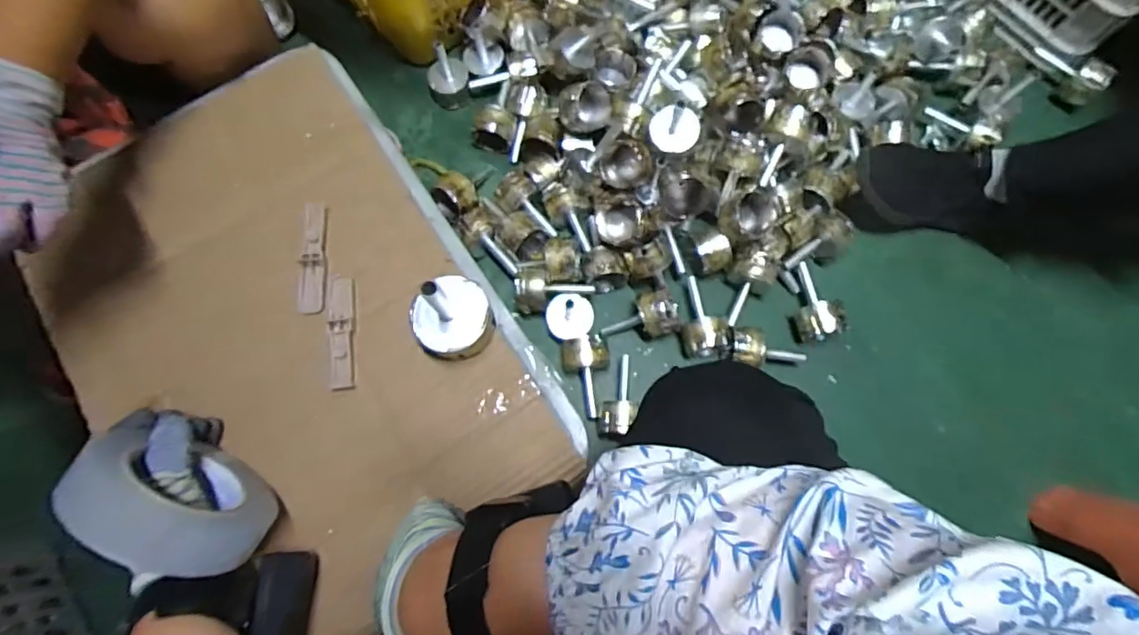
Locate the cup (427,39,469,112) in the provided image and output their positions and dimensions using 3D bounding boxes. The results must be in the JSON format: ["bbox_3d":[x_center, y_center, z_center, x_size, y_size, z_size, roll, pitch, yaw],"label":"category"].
[{"bbox_3d":[-0.189,-0.372,0.839,0.063,0.093,0.056,-16,77,-3],"label":"cup"}]

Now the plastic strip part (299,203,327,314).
[{"bbox_3d":[-0.227,-0.054,0.485,0.018,0.017,0.097,-2,76,0],"label":"plastic strip part"}]

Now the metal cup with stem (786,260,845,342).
[{"bbox_3d":[0.331,-0.023,0.754,0.050,0.058,0.105,-12,76,-3],"label":"metal cup with stem"}]

